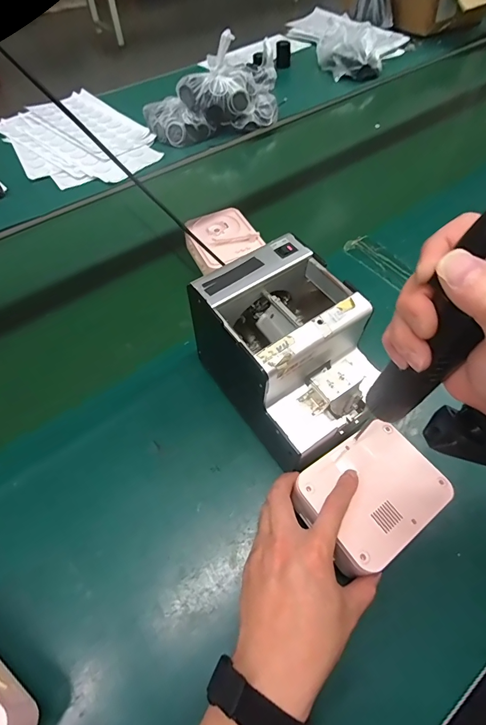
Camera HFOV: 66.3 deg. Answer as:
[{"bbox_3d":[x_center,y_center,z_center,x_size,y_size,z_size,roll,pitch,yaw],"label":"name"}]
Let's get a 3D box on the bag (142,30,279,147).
[{"bbox_3d":[-0.066,-0.572,0.787,0.287,0.135,0.120,-15,57,-8],"label":"bag"}]

